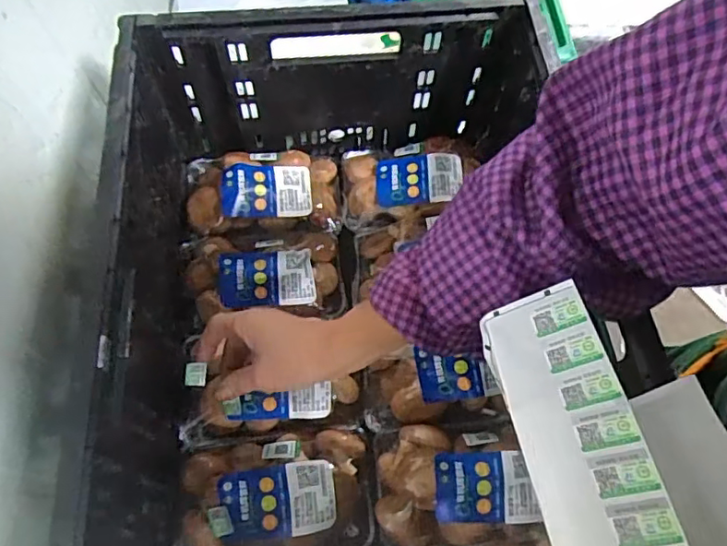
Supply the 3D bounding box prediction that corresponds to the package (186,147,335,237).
[{"bbox_3d":[-0.122,-0.102,0.662,0.183,0.056,0.109,-4,66,-3],"label":"package"}]

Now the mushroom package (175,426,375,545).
[{"bbox_3d":[-0.080,0.199,0.506,0.171,0.066,0.107,-5,66,-4],"label":"mushroom package"}]

